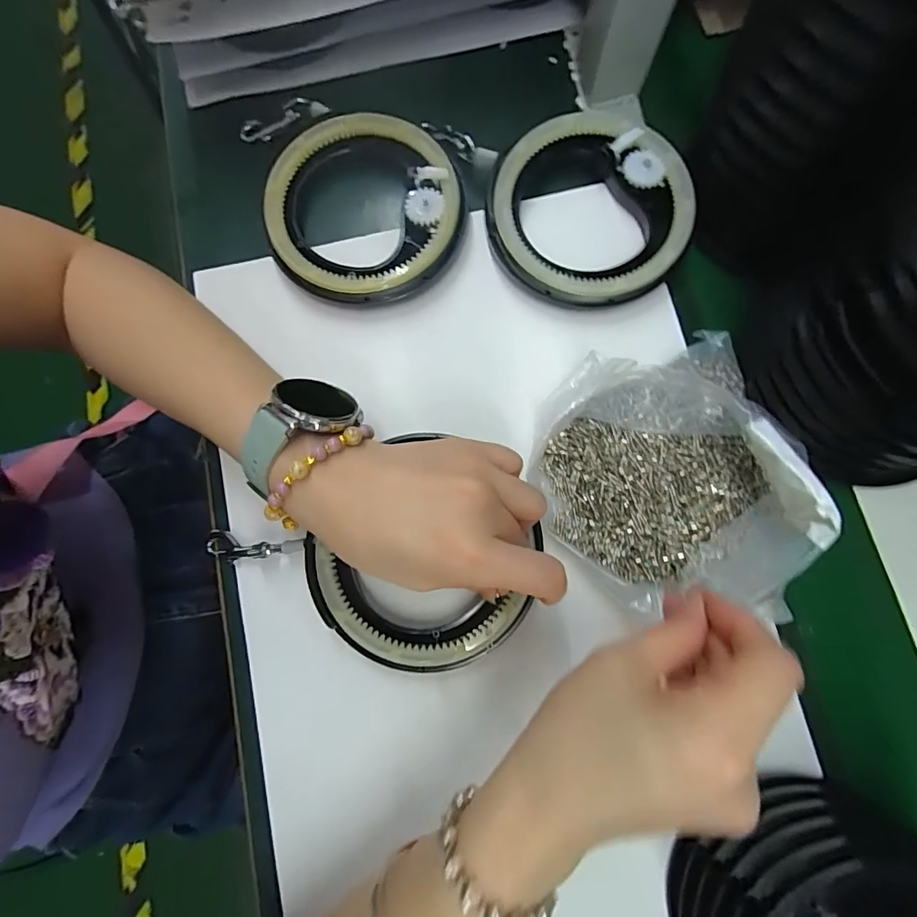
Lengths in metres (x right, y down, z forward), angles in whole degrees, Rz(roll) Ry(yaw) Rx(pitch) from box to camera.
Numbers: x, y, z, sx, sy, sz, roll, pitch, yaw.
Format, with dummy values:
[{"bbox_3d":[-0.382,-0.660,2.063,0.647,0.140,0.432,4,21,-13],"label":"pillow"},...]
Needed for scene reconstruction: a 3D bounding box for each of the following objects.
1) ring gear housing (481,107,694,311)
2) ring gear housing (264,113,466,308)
[{"bbox_3d":[0.080,-0.156,0.298,0.120,0.032,0.121,0,78,0],"label":"ring gear housing"},{"bbox_3d":[-0.061,-0.161,0.304,0.124,0.023,0.122,-9,79,-2],"label":"ring gear housing"}]

